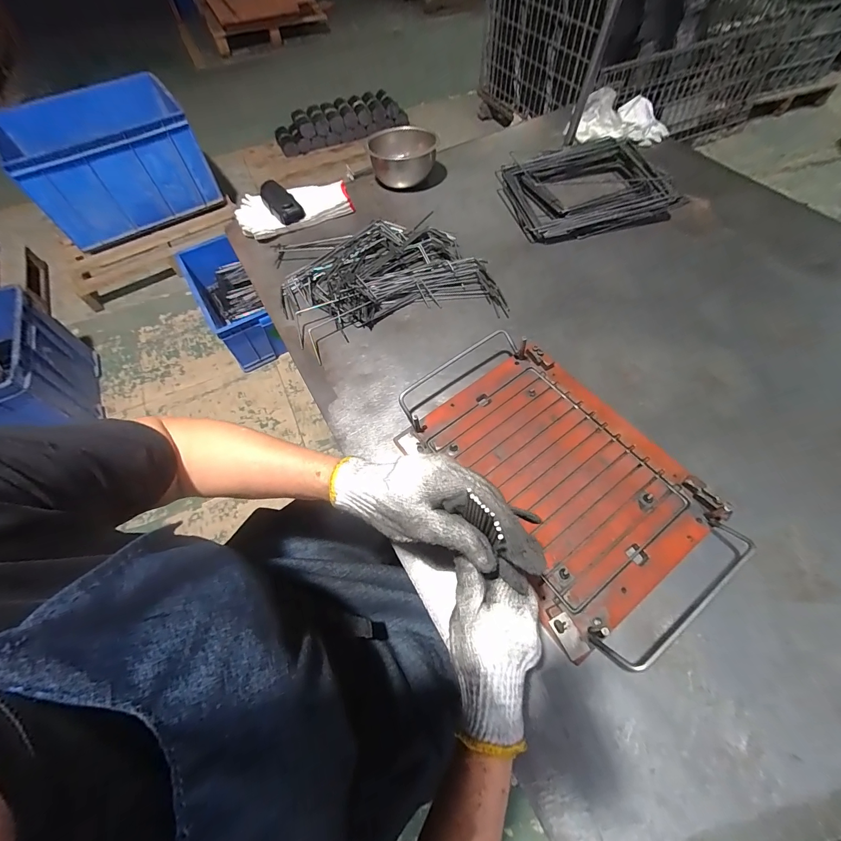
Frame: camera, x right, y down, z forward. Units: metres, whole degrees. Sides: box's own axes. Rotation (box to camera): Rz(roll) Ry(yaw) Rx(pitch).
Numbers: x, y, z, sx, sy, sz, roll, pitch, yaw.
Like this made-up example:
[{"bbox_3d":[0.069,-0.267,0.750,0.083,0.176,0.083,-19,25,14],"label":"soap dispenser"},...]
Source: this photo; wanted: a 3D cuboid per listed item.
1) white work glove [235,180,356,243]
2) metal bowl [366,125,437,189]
[{"bbox_3d":[-0.251,-0.425,0.741,0.215,0.036,0.108,-18,61,-8],"label":"white work glove"},{"bbox_3d":[-0.038,-0.560,0.787,0.137,0.060,0.147,-1,60,2],"label":"metal bowl"}]

